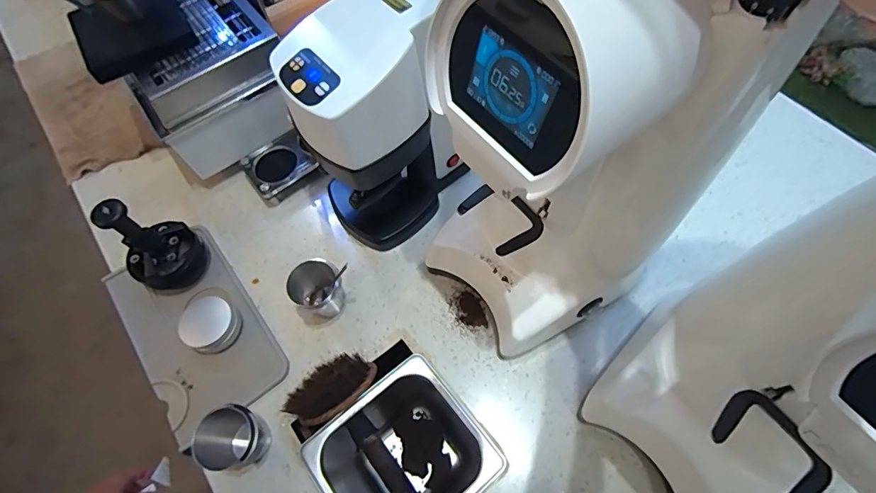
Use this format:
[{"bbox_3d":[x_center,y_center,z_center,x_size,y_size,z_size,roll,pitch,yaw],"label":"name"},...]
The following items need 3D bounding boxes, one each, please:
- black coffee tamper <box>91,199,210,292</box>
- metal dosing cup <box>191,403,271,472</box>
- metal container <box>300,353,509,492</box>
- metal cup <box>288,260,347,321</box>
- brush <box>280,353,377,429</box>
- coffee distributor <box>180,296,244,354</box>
[{"bbox_3d":[-0.348,-0.002,0.528,0.072,0.151,0.084,33,71,17],"label":"black coffee tamper"},{"bbox_3d":[-0.210,0.199,0.453,0.054,0.078,0.058,-1,65,2],"label":"metal dosing cup"},{"bbox_3d":[-0.042,0.260,0.545,0.181,0.150,0.176,-38,69,-14],"label":"metal container"},{"bbox_3d":[-0.147,0.054,0.534,0.051,0.070,0.055,-1,65,2],"label":"metal cup"},{"bbox_3d":[-0.116,0.158,0.478,0.096,0.081,0.037,-37,68,-14],"label":"brush"},{"bbox_3d":[-0.280,0.096,0.535,0.061,0.039,0.061,-1,65,2],"label":"coffee distributor"}]

